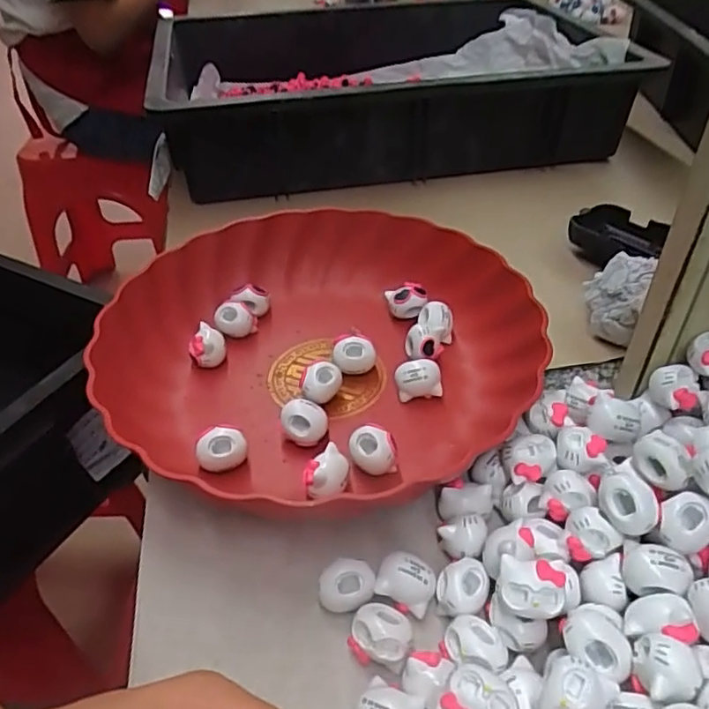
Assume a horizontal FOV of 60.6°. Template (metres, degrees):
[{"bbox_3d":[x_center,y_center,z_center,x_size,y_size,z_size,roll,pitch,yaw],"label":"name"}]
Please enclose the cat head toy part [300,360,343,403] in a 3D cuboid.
[{"bbox_3d":[-0.019,0.017,0.345,0.023,0.018,0.017,-5,42,-7],"label":"cat head toy part"}]

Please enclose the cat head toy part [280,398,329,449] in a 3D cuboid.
[{"bbox_3d":[-0.027,0.036,0.323,0.024,0.018,0.019,-2,42,-3],"label":"cat head toy part"}]

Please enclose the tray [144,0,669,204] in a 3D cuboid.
[{"bbox_3d":[0.025,-0.296,0.644,0.434,0.099,0.319,-8,43,-9],"label":"tray"}]

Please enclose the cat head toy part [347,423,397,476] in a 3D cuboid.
[{"bbox_3d":[0.009,0.048,0.307,0.024,0.015,0.019,2,42,1],"label":"cat head toy part"}]

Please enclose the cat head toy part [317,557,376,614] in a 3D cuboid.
[{"bbox_3d":[-0.003,0.099,0.260,0.023,0.015,0.016,1,42,2],"label":"cat head toy part"}]

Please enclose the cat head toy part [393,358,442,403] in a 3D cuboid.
[{"bbox_3d":[0.037,0.015,0.348,0.025,0.019,0.016,-4,42,-6],"label":"cat head toy part"}]

